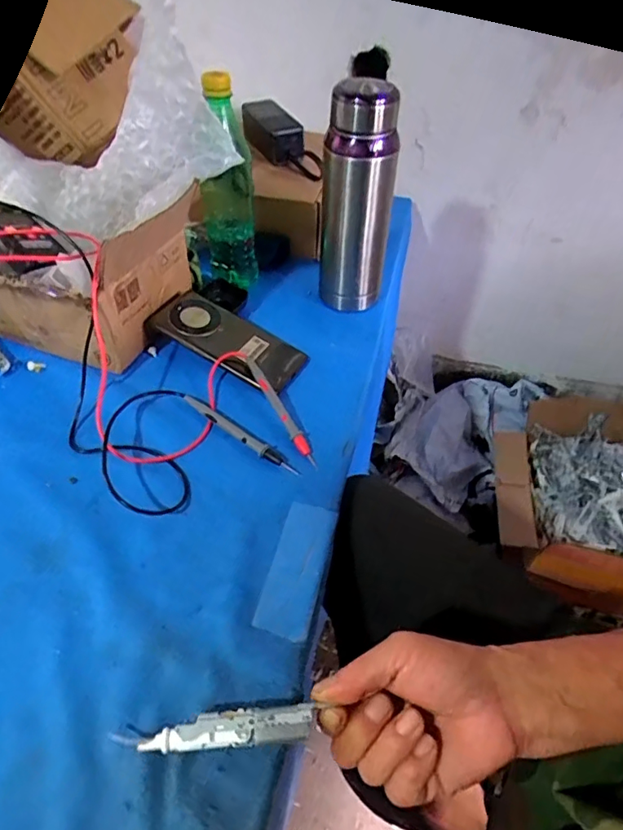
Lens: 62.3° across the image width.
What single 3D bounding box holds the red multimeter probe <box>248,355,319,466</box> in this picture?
[{"bbox_3d":[-0.031,-0.007,0.513,0.012,0.022,0.140,-21,51,-21],"label":"red multimeter probe"}]

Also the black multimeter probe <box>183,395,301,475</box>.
[{"bbox_3d":[-0.071,0.017,0.499,0.146,0.007,0.014,31,53,24],"label":"black multimeter probe"}]

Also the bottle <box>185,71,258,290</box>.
[{"bbox_3d":[-0.114,-0.267,0.615,0.084,0.231,0.089,-7,48,-9],"label":"bottle"}]

